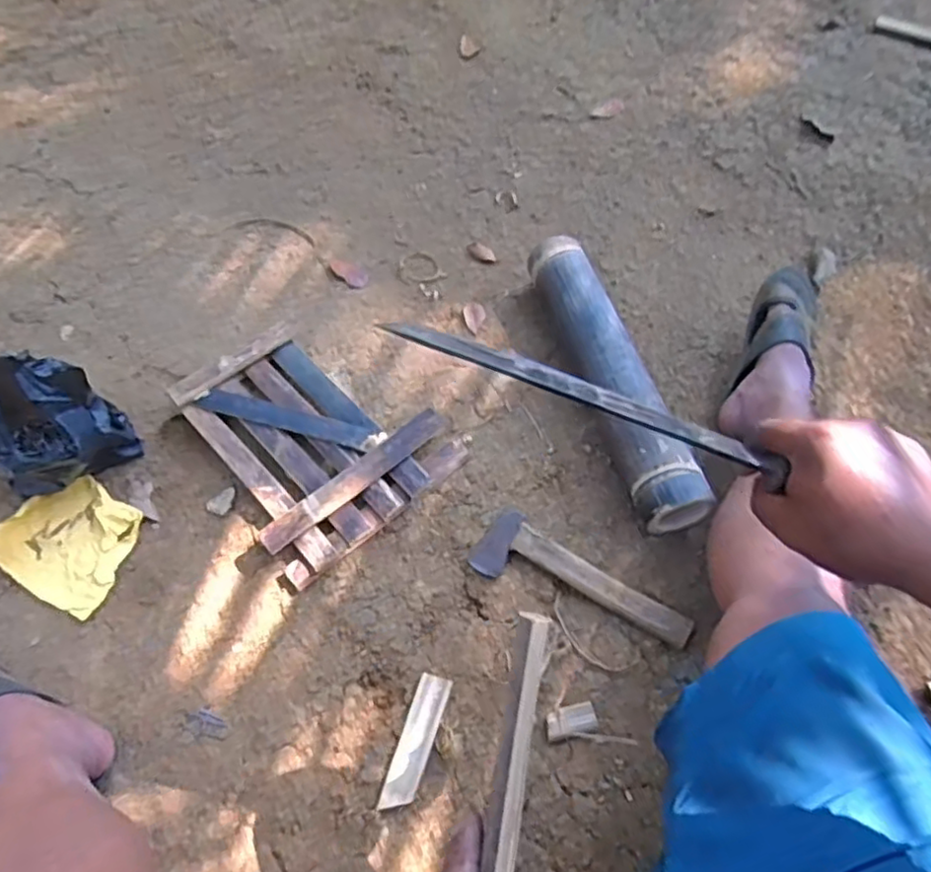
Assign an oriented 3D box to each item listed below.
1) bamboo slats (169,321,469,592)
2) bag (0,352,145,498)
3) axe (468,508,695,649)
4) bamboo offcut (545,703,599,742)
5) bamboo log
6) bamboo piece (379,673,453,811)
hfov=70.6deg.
[{"bbox_3d":[-0.209,-0.008,0.924,0.272,0.056,0.344,-35,64,-19],"label":"bamboo slats"},{"bbox_3d":[-0.522,-0.011,0.832,0.187,0.209,0.144,40,67,22],"label":"bag"},{"bbox_3d":[0.143,0.183,0.812,0.270,0.029,0.083,26,63,16],"label":"axe"},{"bbox_3d":[0.119,0.321,0.741,0.054,0.015,0.030,-9,59,-5],"label":"bamboo offcut"},{"bbox_3d":[0.200,-0.090,0.933,0.089,0.103,0.478,-14,62,-8],"label":"bamboo log"},{"bbox_3d":[-0.054,0.340,0.733,0.037,0.016,0.140,16,60,10],"label":"bamboo piece"}]

